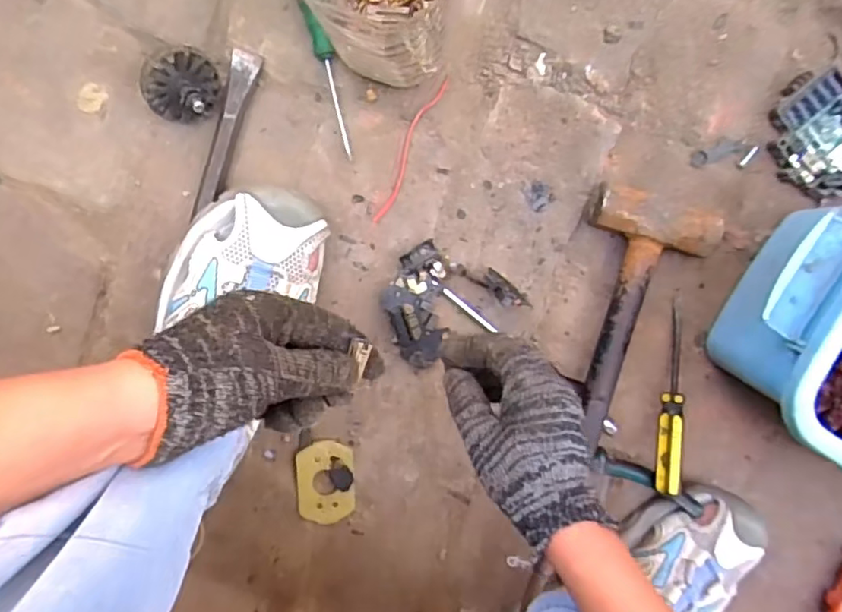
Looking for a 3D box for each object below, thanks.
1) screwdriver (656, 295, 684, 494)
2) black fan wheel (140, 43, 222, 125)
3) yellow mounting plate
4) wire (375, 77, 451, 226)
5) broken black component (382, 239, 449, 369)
[{"bbox_3d":[0.213,0.076,0.511,0.015,0.022,0.161,12,73,-6],"label":"screwdriver"},{"bbox_3d":[-0.180,-0.166,0.453,0.050,0.045,0.050,-3,99,-3],"label":"black fan wheel"},{"bbox_3d":[-0.083,0.156,0.530,0.049,0.004,0.072,-2,98,-4],"label":"yellow mounting plate"},{"bbox_3d":[-0.010,-0.128,0.495,0.015,0.004,0.128,24,96,-7],"label":"wire"},{"bbox_3d":[-0.005,0.000,0.508,0.049,0.017,0.102,0,104,-5],"label":"broken black component"}]

